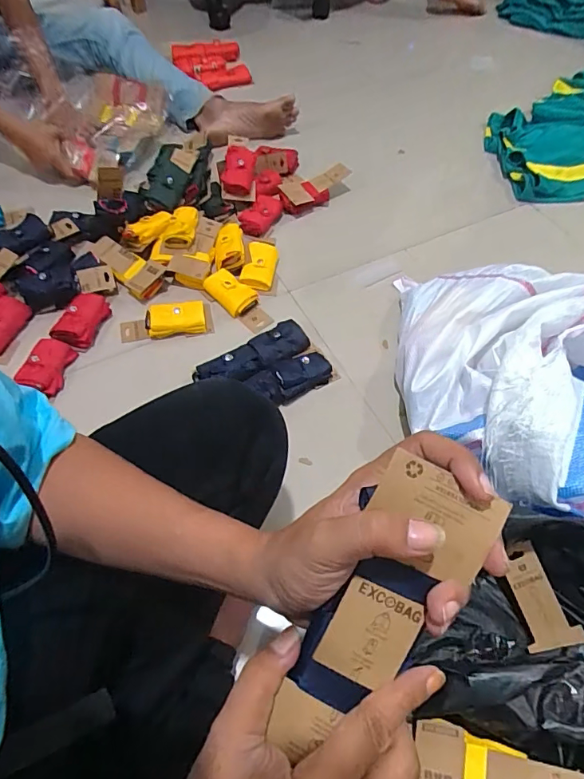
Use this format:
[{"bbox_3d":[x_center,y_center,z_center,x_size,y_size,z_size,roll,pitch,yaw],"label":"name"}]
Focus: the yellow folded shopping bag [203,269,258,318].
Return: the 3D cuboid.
[{"bbox_3d":[-0.113,-0.175,0.842,0.097,0.032,0.060,34,63,19],"label":"yellow folded shopping bag"}]

